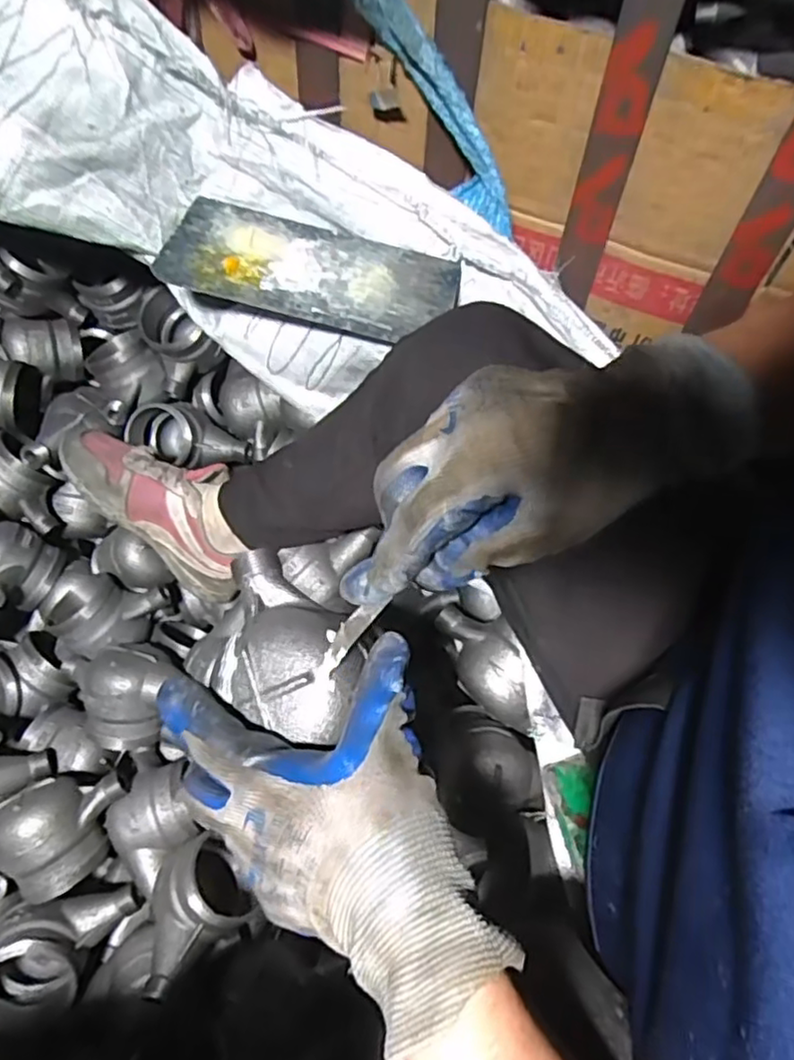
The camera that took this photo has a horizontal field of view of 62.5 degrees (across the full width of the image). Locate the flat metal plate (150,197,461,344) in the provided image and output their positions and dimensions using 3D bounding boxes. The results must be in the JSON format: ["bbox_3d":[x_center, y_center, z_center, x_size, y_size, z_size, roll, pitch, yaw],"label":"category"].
[{"bbox_3d":[-0.070,-0.219,0.548,0.233,0.009,0.123,16,59,-1],"label":"flat metal plate"}]

